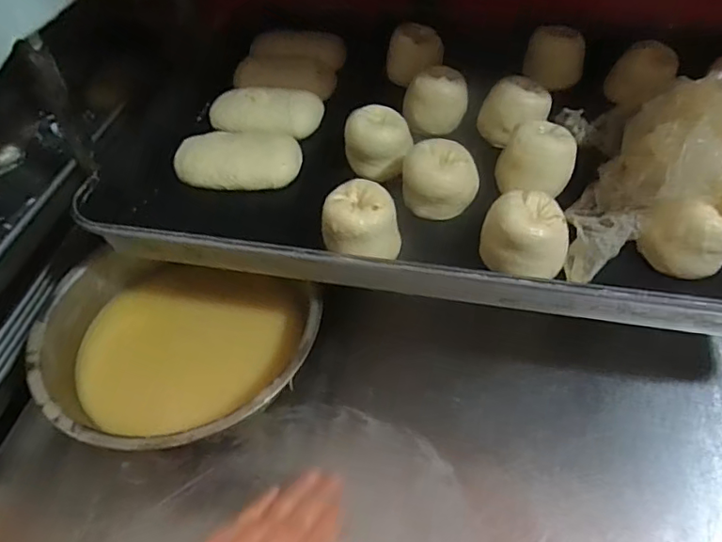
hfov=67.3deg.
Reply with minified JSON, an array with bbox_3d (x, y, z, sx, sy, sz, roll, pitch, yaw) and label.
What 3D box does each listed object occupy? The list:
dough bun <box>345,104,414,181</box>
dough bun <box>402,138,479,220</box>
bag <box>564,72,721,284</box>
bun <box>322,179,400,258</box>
[{"bbox_3d":[0.016,-0.113,0.471,0.054,0.043,0.054,9,50,12],"label":"dough bun"},{"bbox_3d":[0.064,-0.072,0.437,0.057,0.045,0.045,18,52,18],"label":"dough bun"},{"bbox_3d":[0.249,-0.078,0.392,0.200,0.082,0.126,-5,48,0],"label":"bag"},{"bbox_3d":[-0.001,-0.034,0.398,0.058,0.042,0.051,-6,48,-1],"label":"bun"}]

